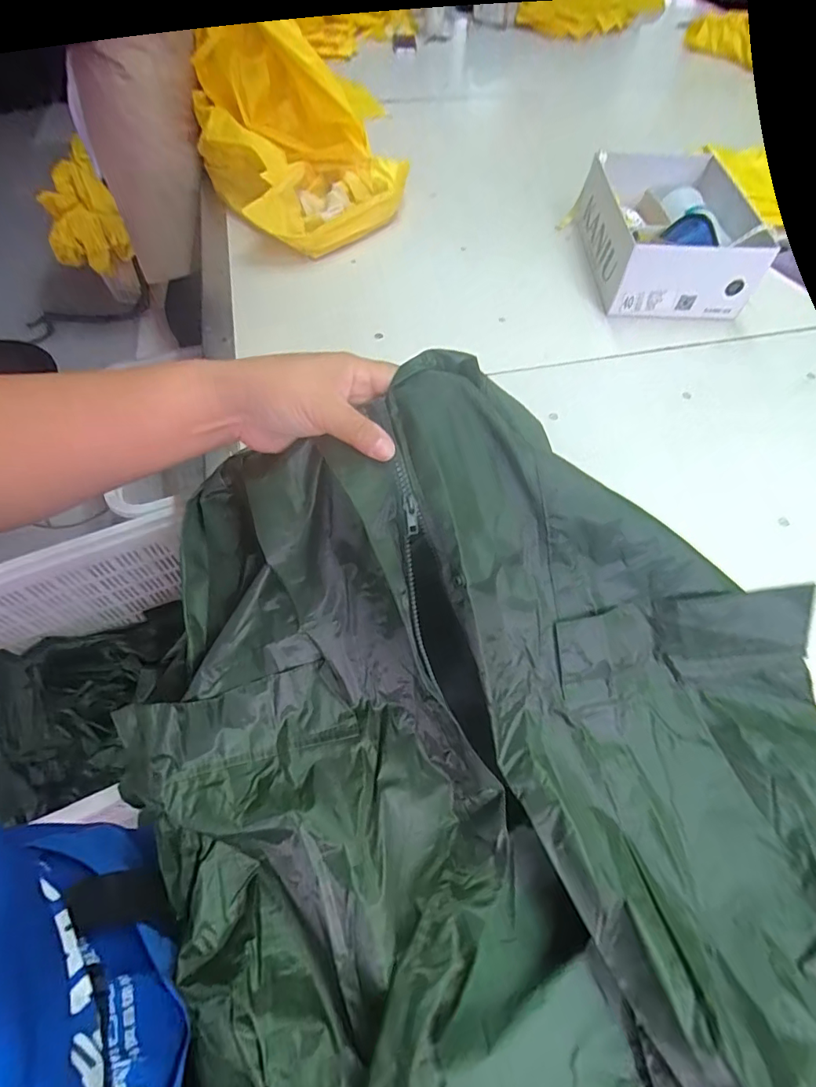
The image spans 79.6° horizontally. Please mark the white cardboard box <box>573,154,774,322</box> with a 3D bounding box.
[{"bbox_3d":[0.519,-0.639,0.990,0.284,0.126,0.439,2,58,0],"label":"white cardboard box"}]

